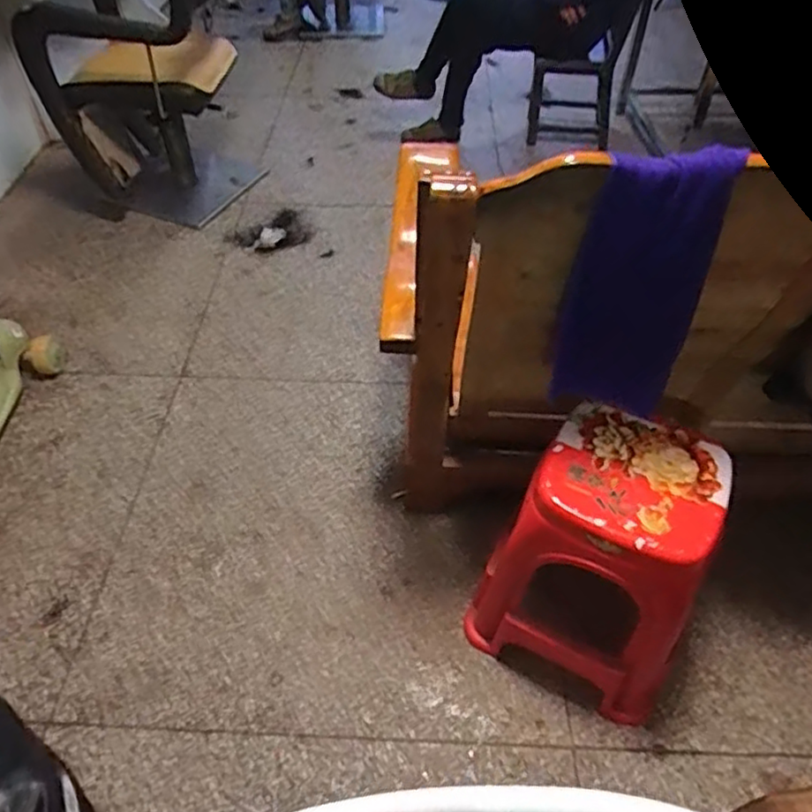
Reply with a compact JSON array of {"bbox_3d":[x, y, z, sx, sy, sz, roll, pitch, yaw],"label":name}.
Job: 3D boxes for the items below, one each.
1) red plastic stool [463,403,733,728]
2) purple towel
[{"bbox_3d":[0.346,0.277,1.176,0.333,0.457,0.303,22,52,18],"label":"red plastic stool"},{"bbox_3d":[0.323,-0.144,0.937,0.193,0.442,0.061,12,49,10],"label":"purple towel"}]

